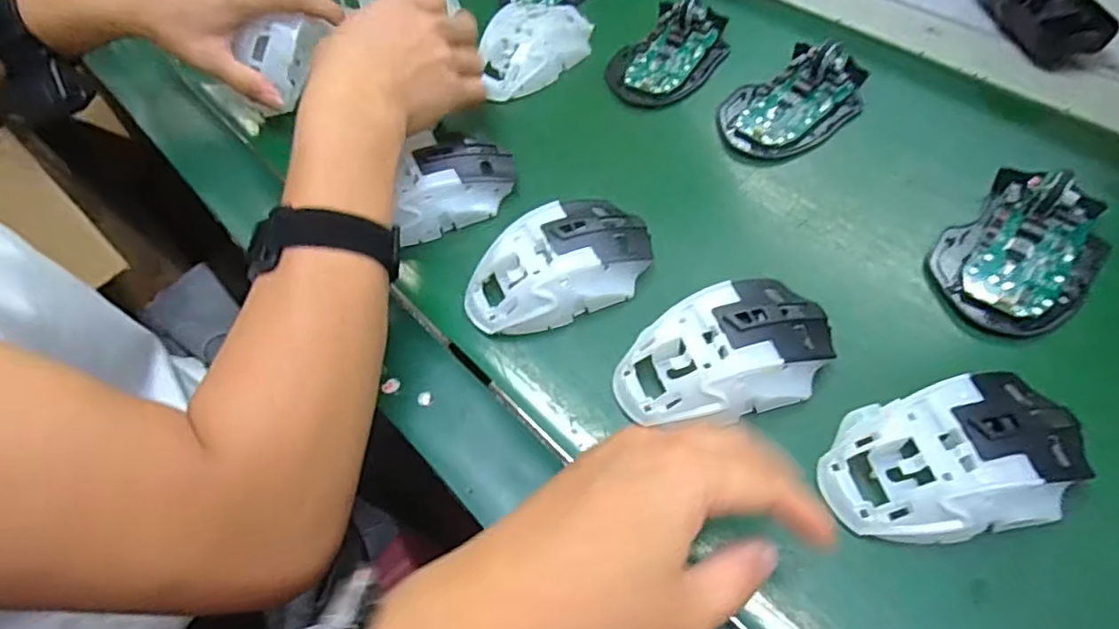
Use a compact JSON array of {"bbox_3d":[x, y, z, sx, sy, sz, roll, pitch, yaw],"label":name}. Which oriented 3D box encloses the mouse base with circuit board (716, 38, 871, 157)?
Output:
[{"bbox_3d":[0.164,-0.153,0.427,0.118,0.024,0.069,-35,59,-14],"label":"mouse base with circuit board"}]

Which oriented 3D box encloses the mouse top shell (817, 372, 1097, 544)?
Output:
[{"bbox_3d":[0.178,0.063,0.274,0.111,0.034,0.062,-10,57,2],"label":"mouse top shell"}]

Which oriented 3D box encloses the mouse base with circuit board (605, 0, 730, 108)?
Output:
[{"bbox_3d":[0.085,-0.207,0.467,0.071,0.023,0.114,32,67,25],"label":"mouse base with circuit board"}]

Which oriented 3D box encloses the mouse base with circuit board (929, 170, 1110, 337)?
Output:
[{"bbox_3d":[0.258,-0.038,0.339,0.107,0.027,0.071,-41,61,-17],"label":"mouse base with circuit board"}]

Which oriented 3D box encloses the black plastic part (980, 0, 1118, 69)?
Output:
[{"bbox_3d":[0.353,-0.224,0.453,0.055,0.032,0.114,-8,57,3],"label":"black plastic part"}]

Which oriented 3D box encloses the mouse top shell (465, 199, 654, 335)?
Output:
[{"bbox_3d":[0.000,-0.029,0.359,0.116,0.037,0.064,-29,58,-10],"label":"mouse top shell"}]

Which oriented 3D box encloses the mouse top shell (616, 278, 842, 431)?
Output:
[{"bbox_3d":[0.086,0.018,0.314,0.113,0.033,0.062,-18,57,-4],"label":"mouse top shell"}]

